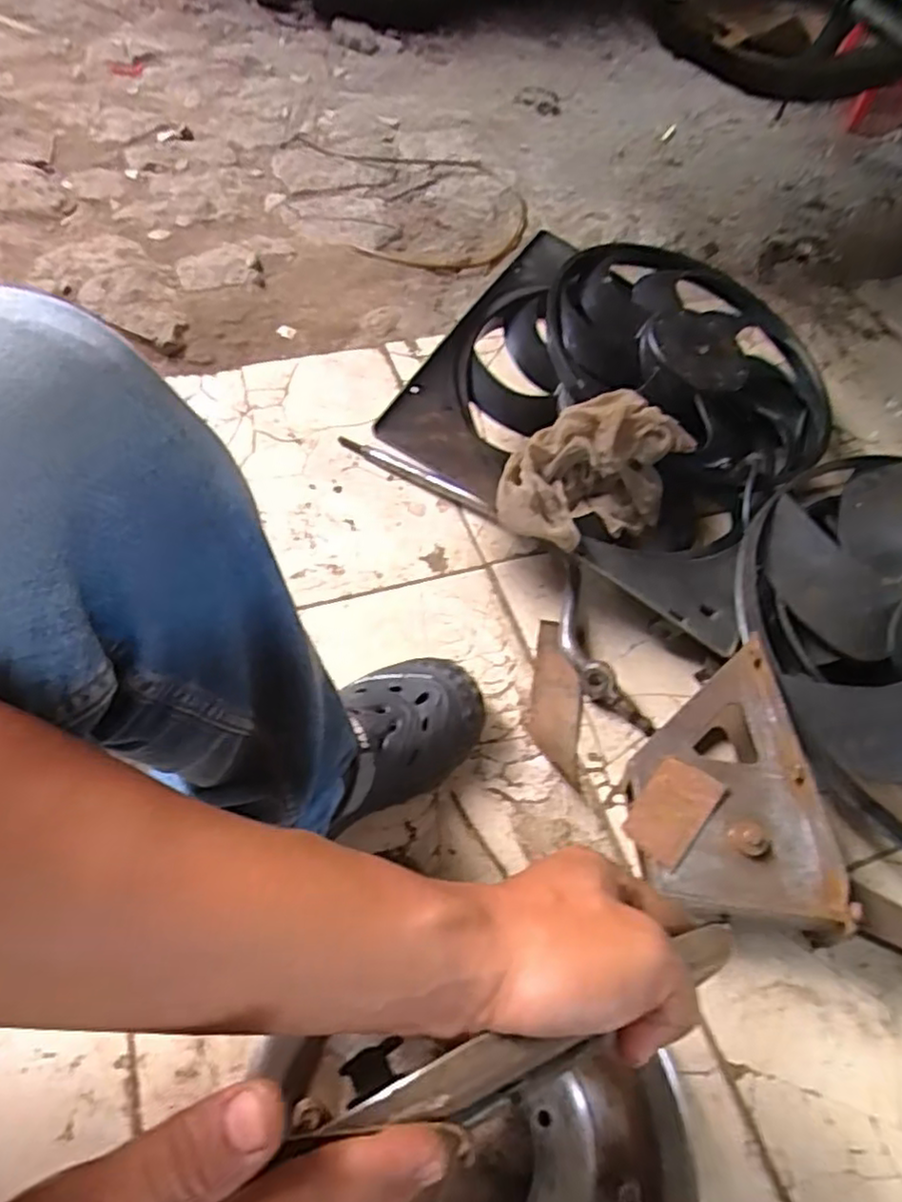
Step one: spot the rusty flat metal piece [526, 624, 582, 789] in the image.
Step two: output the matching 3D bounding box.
[{"bbox_3d":[0.103,0.095,0.681,0.048,0.017,0.160,6,57,2],"label":"rusty flat metal piece"}]

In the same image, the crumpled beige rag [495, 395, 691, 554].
[{"bbox_3d":[0.142,-0.133,0.718,0.232,0.100,0.125,-29,63,-23],"label":"crumpled beige rag"}]

